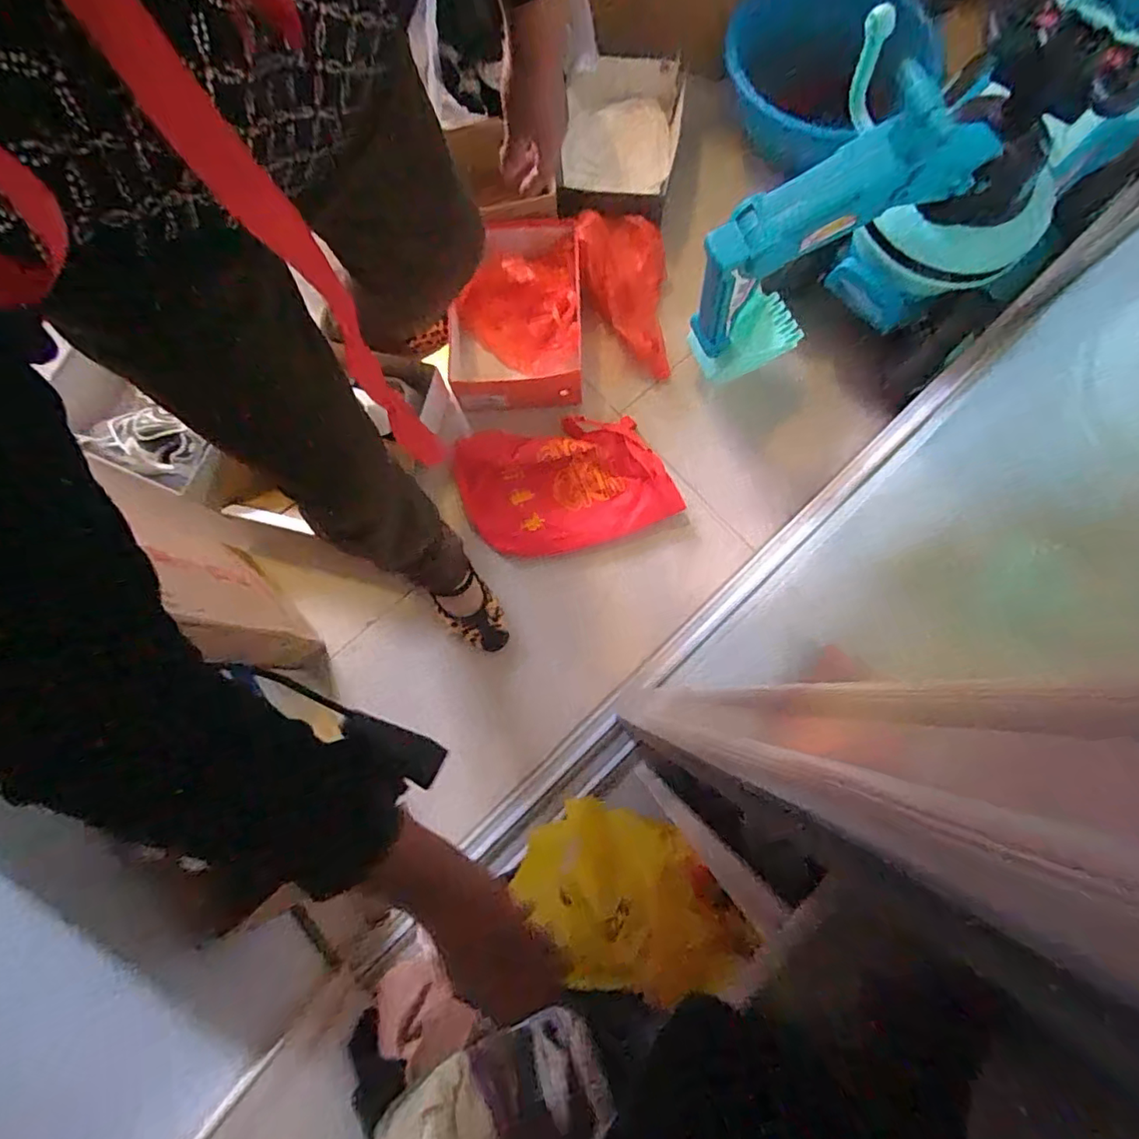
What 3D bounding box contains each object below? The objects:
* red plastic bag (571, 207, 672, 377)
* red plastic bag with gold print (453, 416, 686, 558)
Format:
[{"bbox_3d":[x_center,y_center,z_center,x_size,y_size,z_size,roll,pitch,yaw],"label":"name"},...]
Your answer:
[{"bbox_3d":[0.098,-0.490,1.023,0.157,0.116,0.284,-4,77,-1],"label":"red plastic bag"},{"bbox_3d":[-0.007,-0.147,1.009,0.366,0.071,0.227,-9,77,-2],"label":"red plastic bag with gold print"}]

